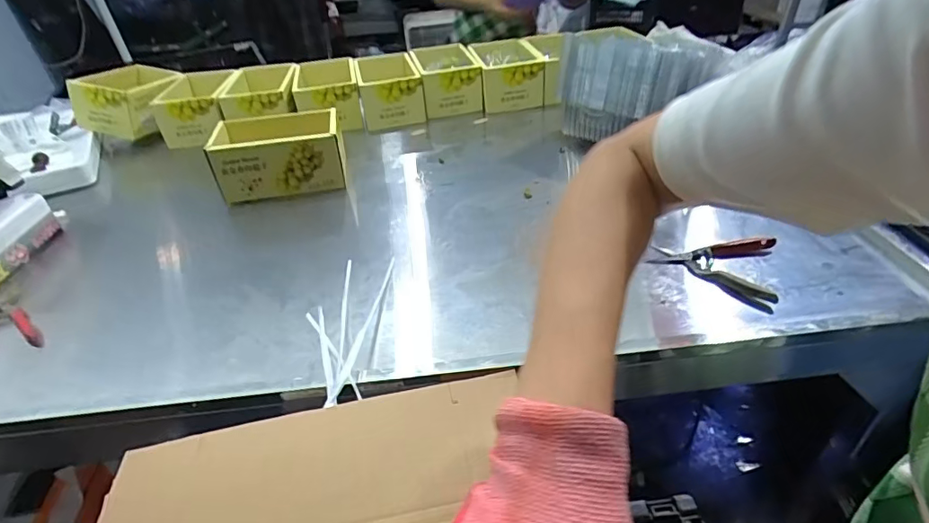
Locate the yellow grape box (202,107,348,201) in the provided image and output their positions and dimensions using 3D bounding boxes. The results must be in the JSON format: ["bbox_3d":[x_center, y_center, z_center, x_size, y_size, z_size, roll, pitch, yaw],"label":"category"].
[{"bbox_3d":[-0.352,-0.210,0.986,0.223,0.121,0.173,-9,36,-6],"label":"yellow grape box"}]

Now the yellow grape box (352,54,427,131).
[{"bbox_3d":[-0.182,-0.419,1.215,0.138,0.118,0.210,-11,36,-8],"label":"yellow grape box"}]

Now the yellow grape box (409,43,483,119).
[{"bbox_3d":[-0.044,-0.446,1.227,0.140,0.118,0.194,-11,36,-8],"label":"yellow grape box"}]

